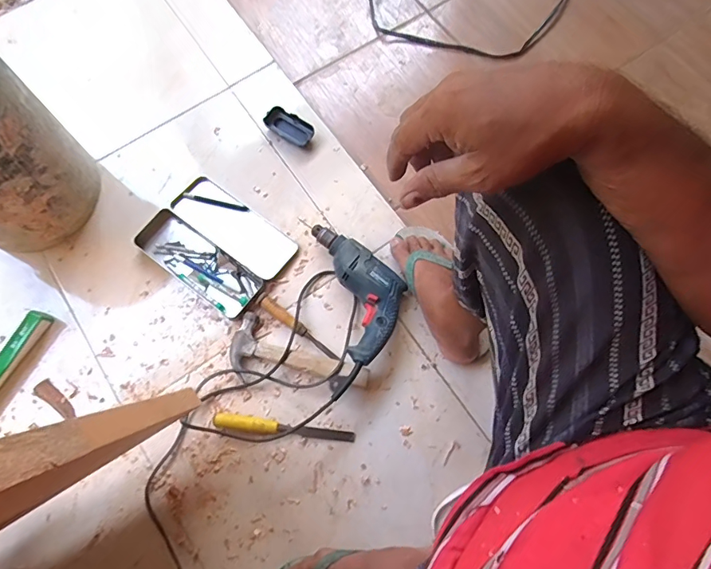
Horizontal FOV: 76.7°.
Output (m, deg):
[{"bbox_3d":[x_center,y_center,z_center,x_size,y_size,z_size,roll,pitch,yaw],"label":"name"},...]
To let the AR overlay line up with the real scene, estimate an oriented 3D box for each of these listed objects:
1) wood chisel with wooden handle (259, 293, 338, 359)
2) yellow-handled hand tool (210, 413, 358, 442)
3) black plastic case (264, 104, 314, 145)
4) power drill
[{"bbox_3d":[-0.108,0.079,0.817,0.185,0.023,0.023,39,77,11],"label":"wood chisel with wooden handle"},{"bbox_3d":[-0.120,0.245,0.759,0.235,0.021,0.022,8,74,2],"label":"yellow-handled hand tool"},{"bbox_3d":[-0.138,-0.331,0.943,0.107,0.022,0.052,33,76,9],"label":"black plastic case"},{"bbox_3d":[0.004,-0.013,0.823,0.145,0.076,0.304,-23,75,-7],"label":"power drill"}]

